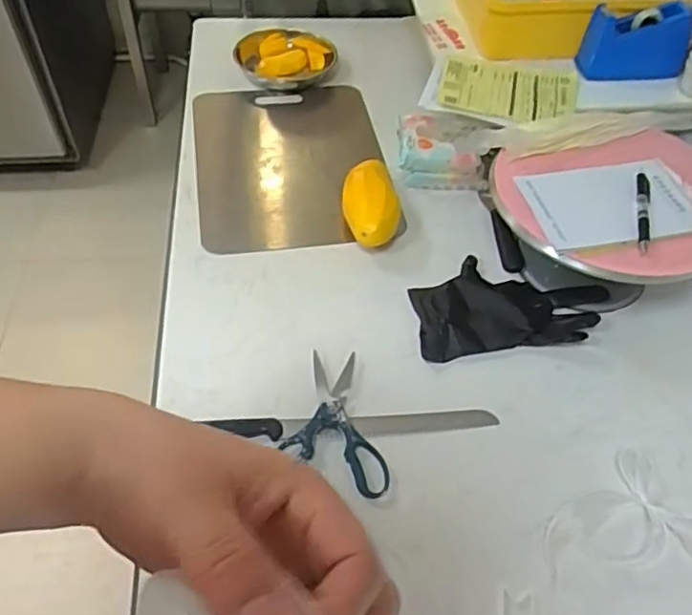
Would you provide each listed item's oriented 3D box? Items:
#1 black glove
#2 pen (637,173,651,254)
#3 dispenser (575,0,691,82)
[{"bbox_3d":[0.208,-0.007,0.798,0.244,0.022,0.142,-6,52,-5],"label":"black glove"},{"bbox_3d":[0.338,-0.108,0.710,0.014,0.012,0.136,15,52,8],"label":"pen"},{"bbox_3d":[0.395,-0.365,0.866,0.138,0.083,0.045,-1,52,-5],"label":"dispenser"}]

